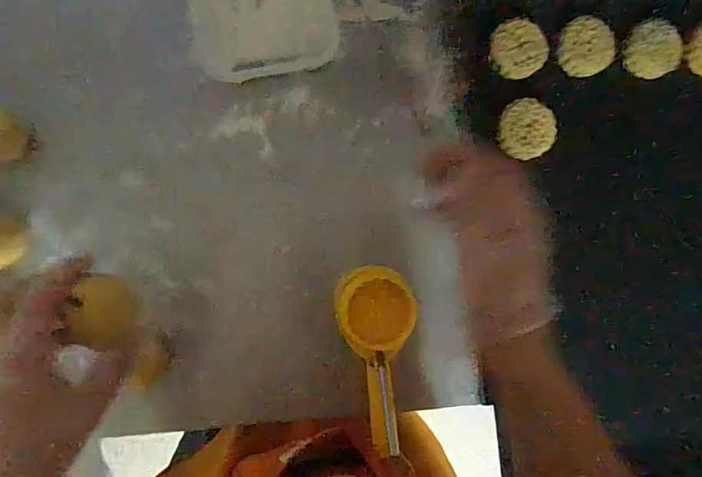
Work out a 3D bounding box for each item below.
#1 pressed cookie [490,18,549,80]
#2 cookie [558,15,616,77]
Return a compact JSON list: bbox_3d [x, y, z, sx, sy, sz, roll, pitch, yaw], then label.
[{"bbox_3d":[0.200,-0.226,0.560,0.061,0.013,0.066,1,100,4],"label":"pressed cookie"},{"bbox_3d":[0.287,-0.232,0.572,0.063,0.011,0.065,2,111,1],"label":"cookie"}]

